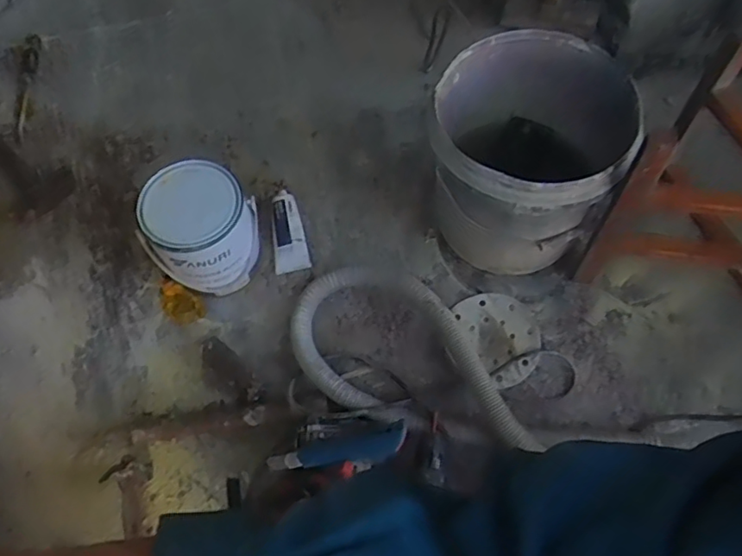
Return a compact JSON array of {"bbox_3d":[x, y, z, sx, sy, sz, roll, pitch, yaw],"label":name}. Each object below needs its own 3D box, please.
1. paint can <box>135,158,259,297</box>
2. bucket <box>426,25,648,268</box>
[{"bbox_3d":[-0.254,-0.066,0.916,0.142,0.170,0.147,-1,63,3],"label":"paint can"},{"bbox_3d":[0.223,-0.163,0.883,0.262,0.267,0.263,-1,63,3],"label":"bucket"}]

